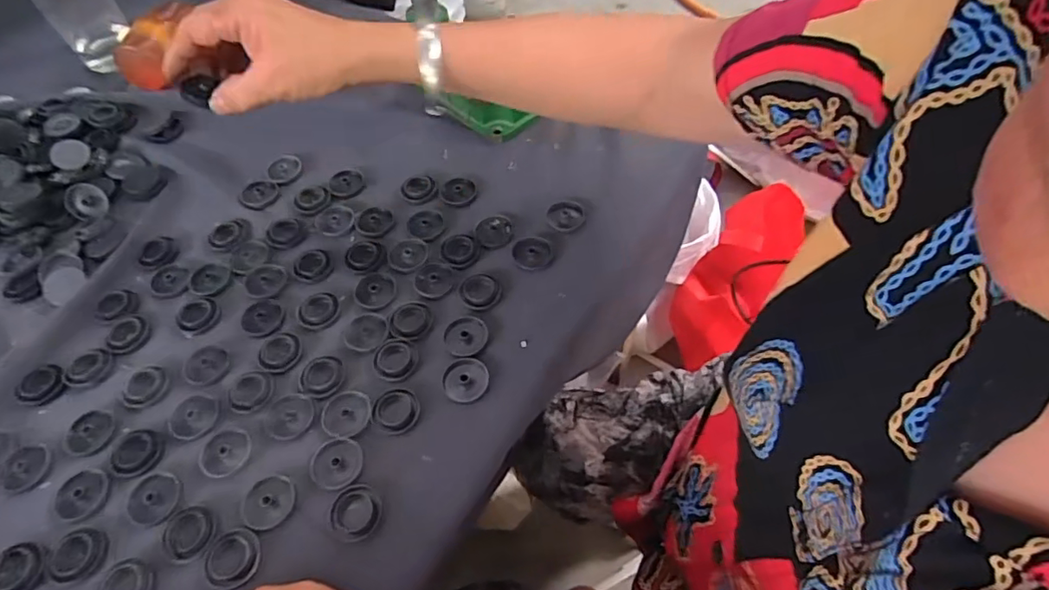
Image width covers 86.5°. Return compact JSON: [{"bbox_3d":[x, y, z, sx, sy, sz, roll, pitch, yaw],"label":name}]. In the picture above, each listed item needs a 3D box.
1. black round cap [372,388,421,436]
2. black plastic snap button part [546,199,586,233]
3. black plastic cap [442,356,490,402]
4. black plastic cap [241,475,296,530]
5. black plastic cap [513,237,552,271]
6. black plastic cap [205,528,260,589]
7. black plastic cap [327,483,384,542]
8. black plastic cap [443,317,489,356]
[{"bbox_3d":[-0.090,0.081,0.389,0.032,0.004,0.033,-2,56,3],"label":"black round cap"},{"bbox_3d":[0.035,-0.068,0.479,0.033,0.004,0.034,-2,56,3],"label":"black plastic snap button part"},{"bbox_3d":[-0.042,0.060,0.397,0.032,0.004,0.034,-2,56,3],"label":"black plastic cap"},{"bbox_3d":[-0.164,0.132,0.356,0.033,0.004,0.032,-2,56,3],"label":"black plastic cap"},{"bbox_3d":[0.007,-0.035,0.458,0.032,0.004,0.032,-2,56,3],"label":"black plastic cap"},{"bbox_3d":[-0.177,0.158,0.337,0.031,0.004,0.033,-2,56,3],"label":"black plastic cap"},{"bbox_3d":[-0.106,0.136,0.350,0.033,0.004,0.032,-2,56,3],"label":"black plastic cap"},{"bbox_3d":[-0.044,0.030,0.419,0.032,0.004,0.032,-2,56,3],"label":"black plastic cap"}]

